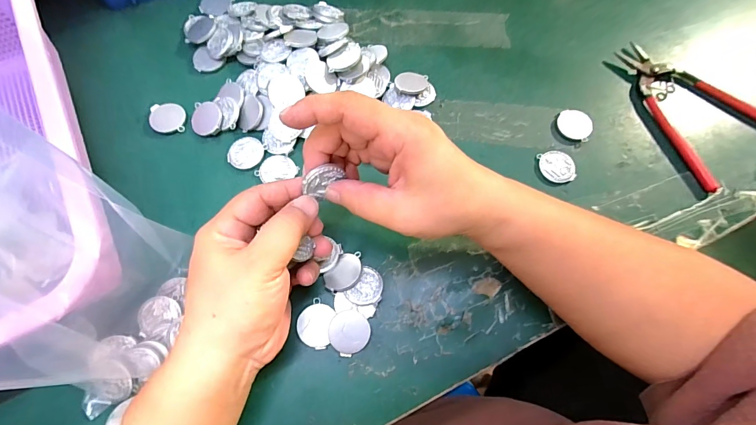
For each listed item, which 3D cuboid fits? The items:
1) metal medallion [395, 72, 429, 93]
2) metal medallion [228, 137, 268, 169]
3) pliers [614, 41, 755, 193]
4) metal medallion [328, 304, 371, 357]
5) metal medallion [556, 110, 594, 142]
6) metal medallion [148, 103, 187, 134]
[{"bbox_3d":[0.030,-0.117,0.332,0.029,0.004,0.023,14,67,-1],"label":"metal medallion"},{"bbox_3d":[-0.112,-0.051,0.311,0.027,0.004,0.030,38,73,11],"label":"metal medallion"},{"bbox_3d":[0.290,-0.103,0.339,0.104,0.013,0.150,-28,73,-11],"label":"pliers"},{"bbox_3d":[-0.020,0.084,0.259,0.028,0.004,0.030,1,83,-9],"label":"metal medallion"},{"bbox_3d":[0.175,-0.078,0.327,0.031,0.005,0.028,33,72,10],"label":"metal medallion"},{"bbox_3d":[-0.184,-0.084,0.322,0.030,0.004,0.031,-7,70,-4],"label":"metal medallion"}]

